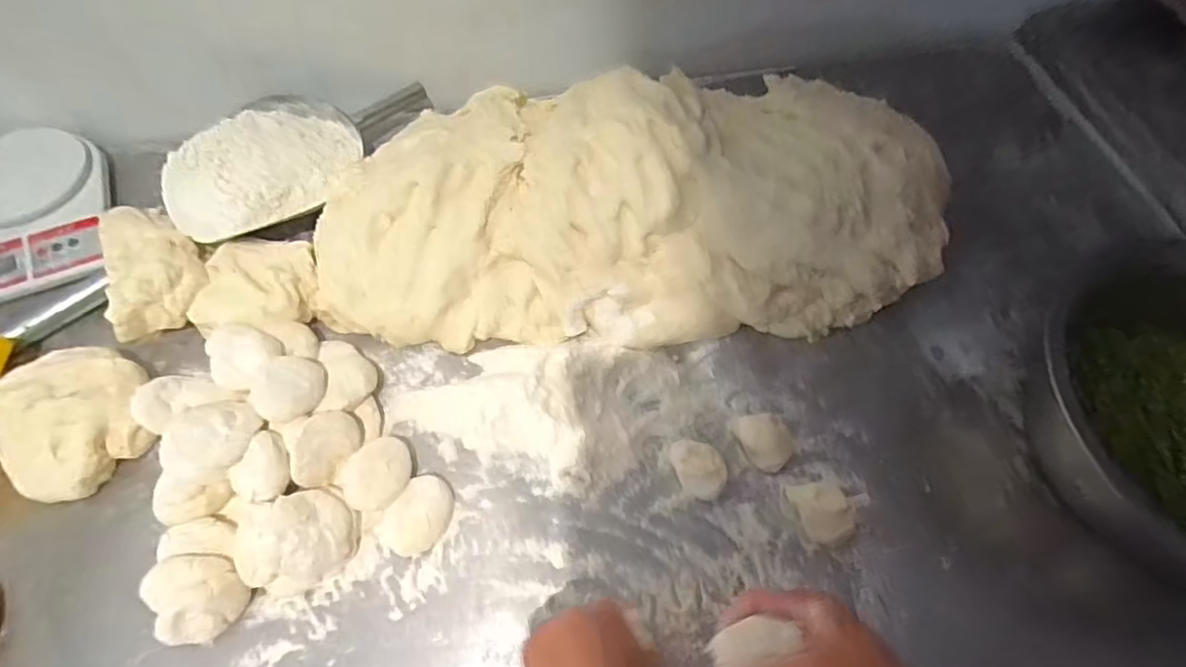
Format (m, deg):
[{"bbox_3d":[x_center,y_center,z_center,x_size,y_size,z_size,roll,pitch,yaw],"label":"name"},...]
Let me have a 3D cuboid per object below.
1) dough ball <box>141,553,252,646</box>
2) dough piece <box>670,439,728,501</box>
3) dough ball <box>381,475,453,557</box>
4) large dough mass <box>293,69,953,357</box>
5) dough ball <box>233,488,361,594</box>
[{"bbox_3d":[-0.314,0.207,0.458,0.060,0.038,0.065,1,64,-2],"label":"dough ball"},{"bbox_3d":[0.095,0.121,0.520,0.036,0.036,0.057,-32,69,-16],"label":"dough piece"},{"bbox_3d":[-0.150,0.159,0.499,0.047,0.025,0.065,38,68,15],"label":"dough ball"},{"bbox_3d":[0.038,-0.135,0.592,0.610,0.126,0.261,-2,64,-3],"label":"large dough mass"},{"bbox_3d":[-0.245,0.171,0.471,0.090,0.059,0.070,-14,65,-9],"label":"dough ball"}]

